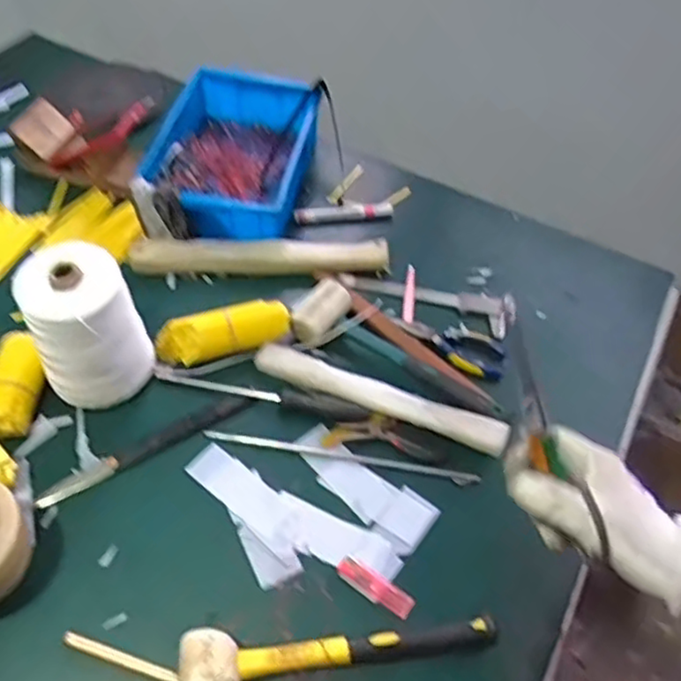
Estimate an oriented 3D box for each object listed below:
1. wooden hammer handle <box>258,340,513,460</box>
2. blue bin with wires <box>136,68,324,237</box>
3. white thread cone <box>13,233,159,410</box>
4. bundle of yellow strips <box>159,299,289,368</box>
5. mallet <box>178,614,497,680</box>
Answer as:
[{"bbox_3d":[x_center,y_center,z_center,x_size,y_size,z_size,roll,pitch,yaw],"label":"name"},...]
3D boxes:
[{"bbox_3d":[0.042,0.060,0.771,0.295,0.035,0.034,21,55,11],"label":"wooden hammer handle"},{"bbox_3d":[-0.150,-0.265,0.992,0.216,0.100,0.305,8,51,2],"label":"blue bin with wires"},{"bbox_3d":[-0.265,-0.004,0.727,0.110,0.175,0.107,-20,57,-18],"label":"white thread cone"},{"bbox_3d":[-0.140,-0.006,0.816,0.158,0.060,0.044,-9,52,-12],"label":"bundle of yellow strips"},{"bbox_3d":[-0.001,0.271,0.612,0.288,0.051,0.056,-7,52,-10],"label":"mallet"}]

